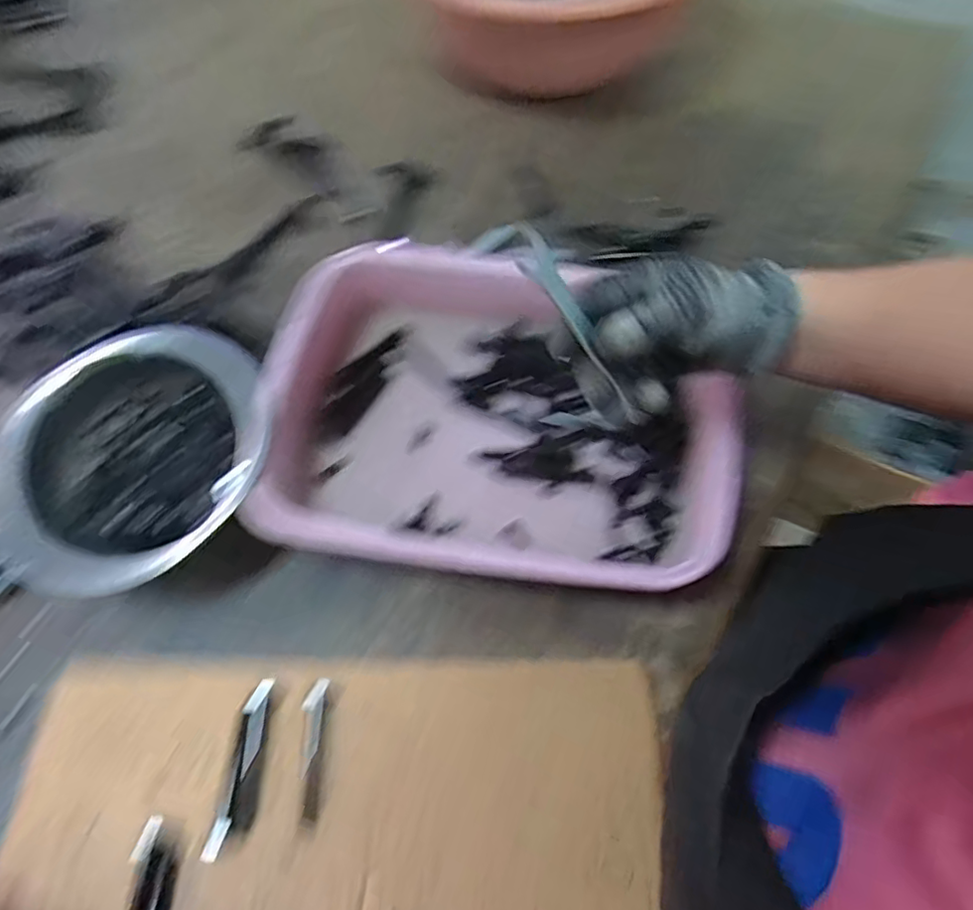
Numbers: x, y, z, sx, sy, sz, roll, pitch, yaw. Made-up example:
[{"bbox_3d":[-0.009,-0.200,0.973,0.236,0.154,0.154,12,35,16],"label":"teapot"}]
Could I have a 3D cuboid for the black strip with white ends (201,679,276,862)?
[{"bbox_3d":[-0.143,0.180,0.351,0.021,0.012,0.090,0,61,0],"label":"black strip with white ends"}]

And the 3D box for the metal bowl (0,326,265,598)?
[{"bbox_3d":[-0.231,0.007,0.414,0.161,0.077,0.176,12,61,7],"label":"metal bowl"}]

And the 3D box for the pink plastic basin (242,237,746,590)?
[{"bbox_3d":[0.002,-0.026,0.433,0.315,0.074,0.233,7,61,4],"label":"pink plastic basin"}]

